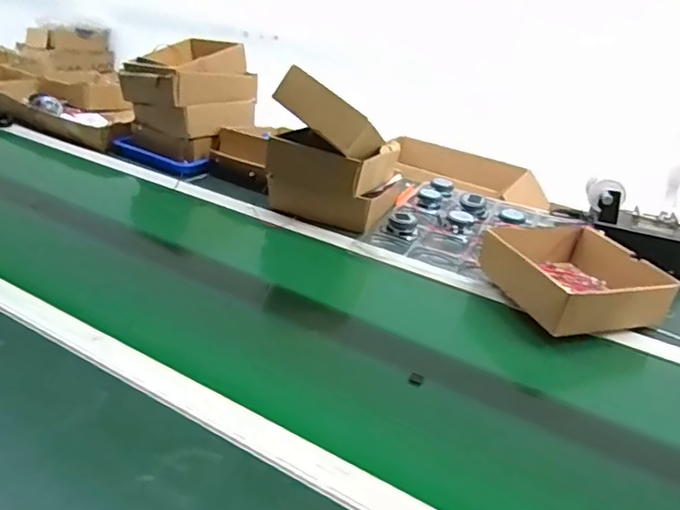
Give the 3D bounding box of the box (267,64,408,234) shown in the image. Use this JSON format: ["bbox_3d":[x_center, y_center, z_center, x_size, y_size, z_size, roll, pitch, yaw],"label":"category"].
[{"bbox_3d":[-0.007,-0.206,1.037,0.210,0.258,0.199,17,30,20],"label":"box"}]

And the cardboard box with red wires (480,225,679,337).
[{"bbox_3d":[0.352,0.026,0.826,0.206,0.073,0.208,-6,30,-18],"label":"cardboard box with red wires"}]

